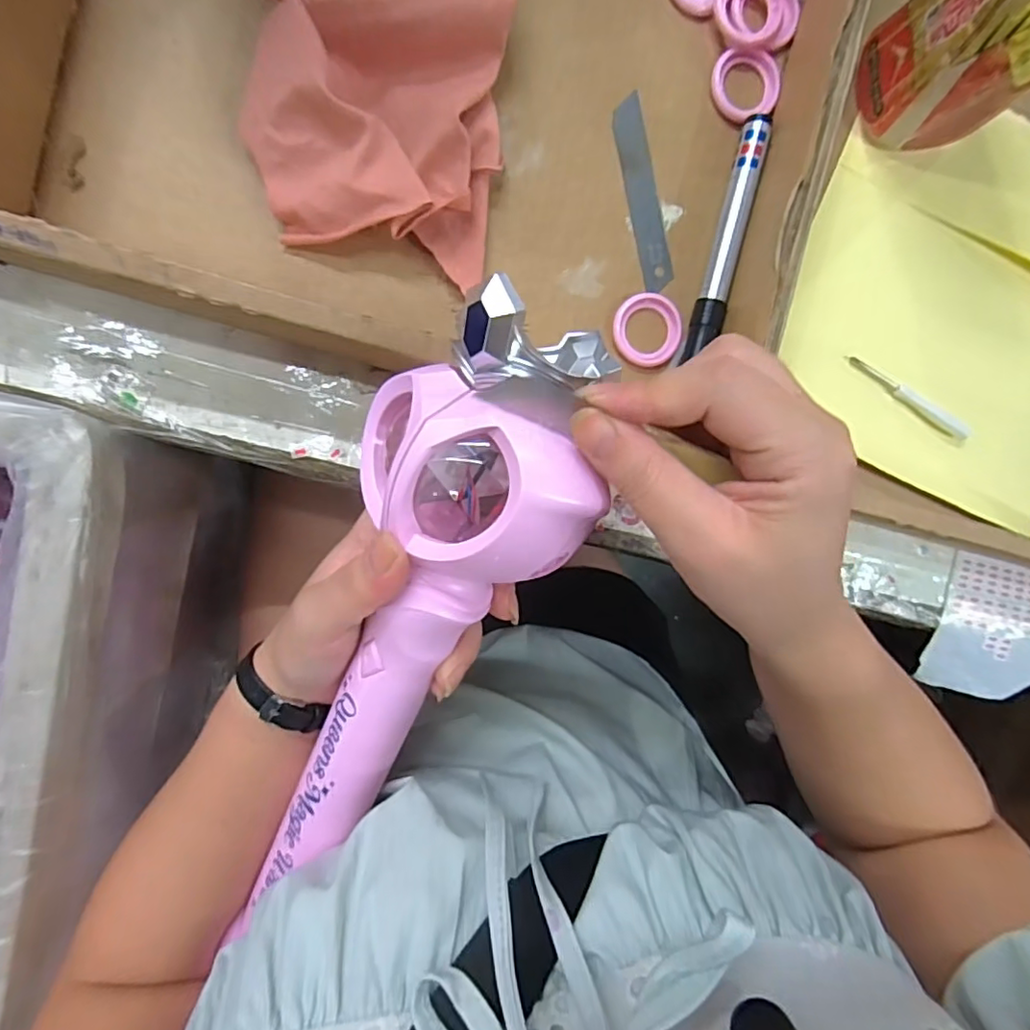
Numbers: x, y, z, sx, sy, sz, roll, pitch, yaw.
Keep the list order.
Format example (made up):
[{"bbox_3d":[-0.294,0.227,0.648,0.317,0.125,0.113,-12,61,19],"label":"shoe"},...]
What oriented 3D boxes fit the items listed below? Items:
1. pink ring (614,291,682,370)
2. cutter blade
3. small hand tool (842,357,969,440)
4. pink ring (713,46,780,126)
[{"bbox_3d":[0.070,-0.098,0.313,0.036,0.006,0.037,-1,96,-8],"label":"pink ring"},{"bbox_3d":[0.067,-0.169,0.310,0.019,0.004,0.096,-15,98,-16],"label":"cutter blade"},{"bbox_3d":[0.227,-0.068,0.340,0.087,0.008,0.008,29,91,-10],"label":"small hand tool"},{"bbox_3d":[0.121,-0.226,0.308,0.037,0.005,0.035,-1,96,-8],"label":"pink ring"}]

